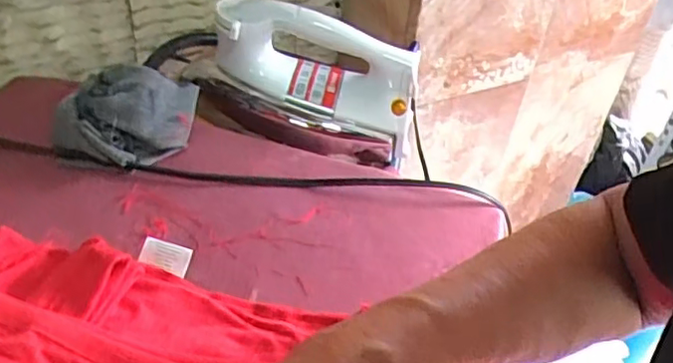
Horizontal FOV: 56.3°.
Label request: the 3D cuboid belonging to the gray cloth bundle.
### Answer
[{"bbox_3d":[-0.173,-0.051,0.517,0.102,0.059,0.085,9,41,3],"label":"gray cloth bundle"}]

